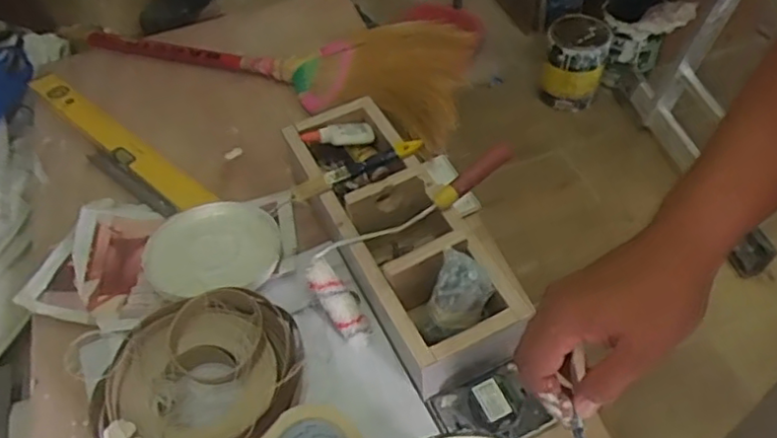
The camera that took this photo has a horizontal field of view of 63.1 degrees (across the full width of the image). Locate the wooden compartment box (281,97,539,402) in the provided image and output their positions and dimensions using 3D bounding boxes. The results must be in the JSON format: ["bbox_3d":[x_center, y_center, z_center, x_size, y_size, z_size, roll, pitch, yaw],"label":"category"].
[{"bbox_3d":[0.006,0.002,0.790,0.132,0.098,0.414,-25,53,-15],"label":"wooden compartment box"}]

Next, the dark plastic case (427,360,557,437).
[{"bbox_3d":[0.112,0.200,0.683,0.115,0.046,0.080,-21,52,-12],"label":"dark plastic case"}]

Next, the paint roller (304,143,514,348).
[{"bbox_3d":[0.040,0.015,0.752,0.304,0.090,0.097,-41,56,-1],"label":"paint roller"}]

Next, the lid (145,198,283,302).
[{"bbox_3d":[-0.228,0.040,0.823,0.165,0.021,0.157,3,44,-3],"label":"lid"}]

